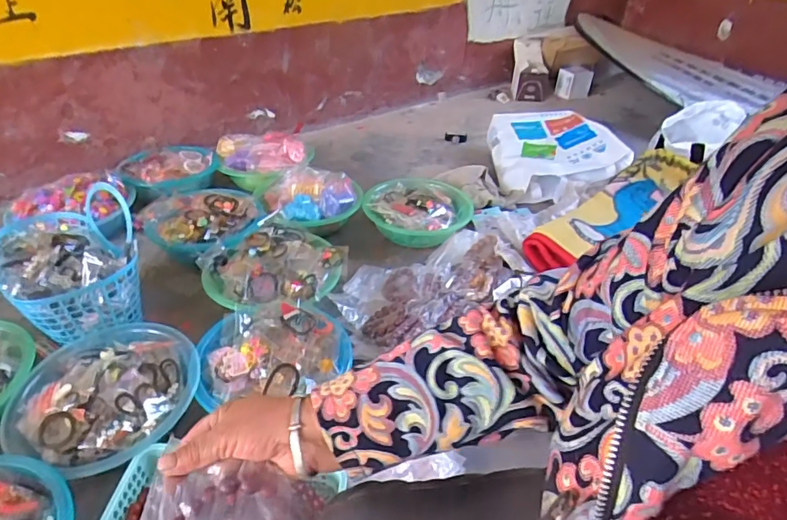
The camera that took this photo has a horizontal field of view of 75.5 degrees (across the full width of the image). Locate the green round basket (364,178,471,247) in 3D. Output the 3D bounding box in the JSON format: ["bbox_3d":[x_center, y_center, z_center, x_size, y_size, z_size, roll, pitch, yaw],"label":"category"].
[{"bbox_3d":[0.056,-0.106,1.142,0.221,0.086,0.235,1,35,-1],"label":"green round basket"}]

